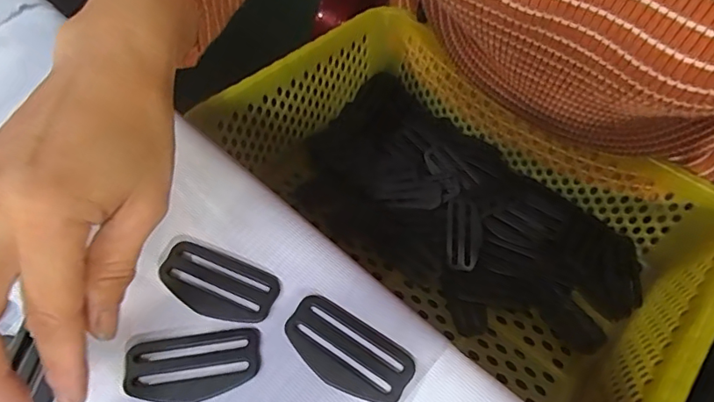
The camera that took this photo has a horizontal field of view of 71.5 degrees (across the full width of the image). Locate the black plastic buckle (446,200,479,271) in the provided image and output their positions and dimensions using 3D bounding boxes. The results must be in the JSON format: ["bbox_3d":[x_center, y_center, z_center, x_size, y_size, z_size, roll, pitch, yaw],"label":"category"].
[{"bbox_3d":[0.086,0.028,0.403,0.025,0.005,0.056,2,74,3],"label":"black plastic buckle"}]

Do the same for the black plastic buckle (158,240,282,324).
[{"bbox_3d":[-0.067,0.040,0.239,0.058,0.005,0.030,20,63,13],"label":"black plastic buckle"}]

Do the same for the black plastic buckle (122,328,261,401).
[{"bbox_3d":[-0.073,0.073,0.220,0.058,0.004,0.029,-7,61,-1],"label":"black plastic buckle"}]

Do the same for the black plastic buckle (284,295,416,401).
[{"bbox_3d":[-0.005,0.066,0.220,0.058,0.004,0.030,29,66,17],"label":"black plastic buckle"}]

